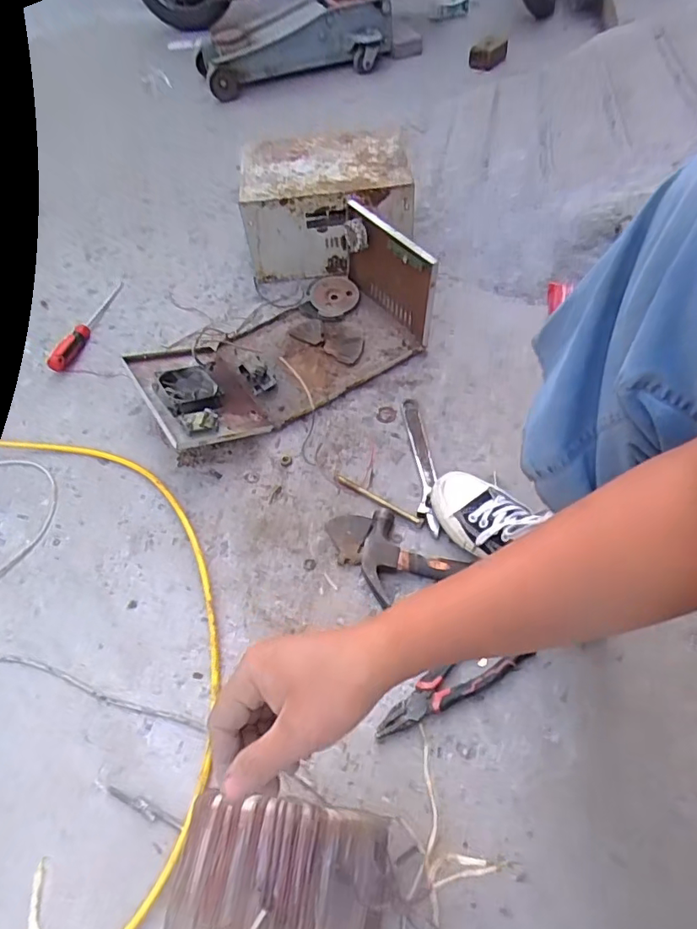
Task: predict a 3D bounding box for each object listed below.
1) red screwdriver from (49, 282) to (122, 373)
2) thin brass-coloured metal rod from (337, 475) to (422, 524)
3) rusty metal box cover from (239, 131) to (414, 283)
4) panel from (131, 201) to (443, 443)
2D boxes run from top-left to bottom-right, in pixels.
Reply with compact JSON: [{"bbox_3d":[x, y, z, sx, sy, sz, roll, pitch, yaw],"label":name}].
[{"bbox_3d":[-0.471,-0.260,0.972,0.033,0.032,0.239,7,56,7],"label":"red screwdriver"},{"bbox_3d":[0.041,0.048,0.753,0.136,0.005,0.012,29,62,20],"label":"thin brass-coloured metal rod"},{"bbox_3d":[-0.038,-0.491,1.038,0.300,0.177,0.211,-3,56,1],"label":"rusty metal box cover"},{"bbox_3d":[-0.113,-0.211,0.854,0.450,0.167,0.233,-31,60,-17],"label":"panel"}]

